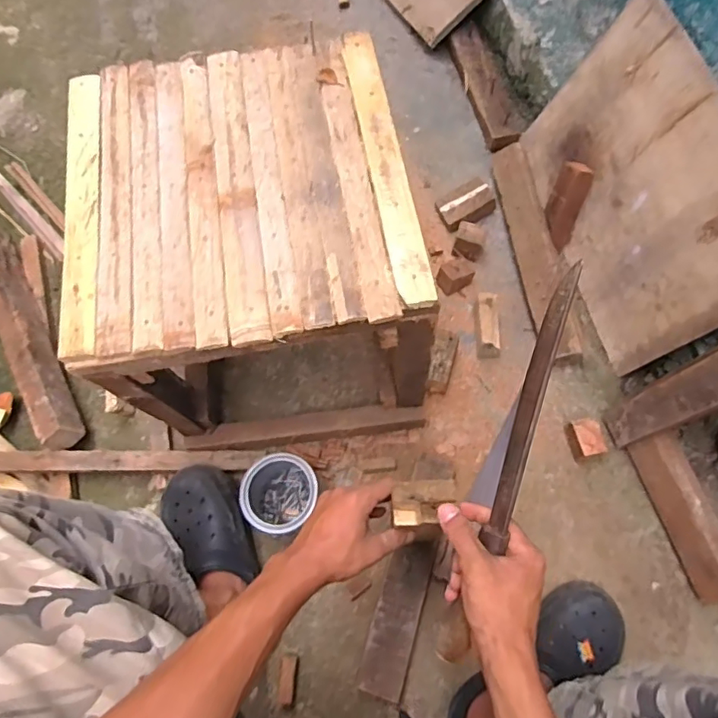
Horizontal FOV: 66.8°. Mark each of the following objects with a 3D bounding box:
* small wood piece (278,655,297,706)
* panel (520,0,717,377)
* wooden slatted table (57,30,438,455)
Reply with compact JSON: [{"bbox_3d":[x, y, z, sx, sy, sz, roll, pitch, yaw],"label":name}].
[{"bbox_3d":[-0.098,0.446,0.758,0.022,0.028,0.059,3,70,3],"label":"small wood piece"},{"bbox_3d":[0.439,-0.270,0.864,0.012,0.329,0.501,-5,67,-27],"label":"panel"},{"bbox_3d":[-0.126,-0.122,0.751,0.364,0.362,0.399,-10,70,-1],"label":"wooden slatted table"}]

